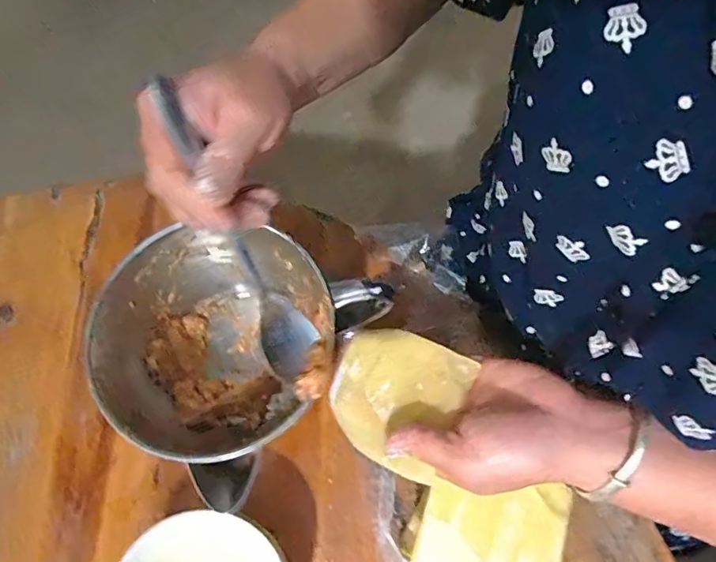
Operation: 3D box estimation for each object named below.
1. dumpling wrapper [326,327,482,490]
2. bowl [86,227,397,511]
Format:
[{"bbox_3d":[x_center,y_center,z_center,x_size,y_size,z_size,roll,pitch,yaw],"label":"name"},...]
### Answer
[{"bbox_3d":[0.023,0.073,0.305,0.080,0.010,0.080,20,81,21],"label":"dumpling wrapper"},{"bbox_3d":[-0.098,0.050,0.364,0.150,0.111,0.164,30,74,12],"label":"bowl"}]

